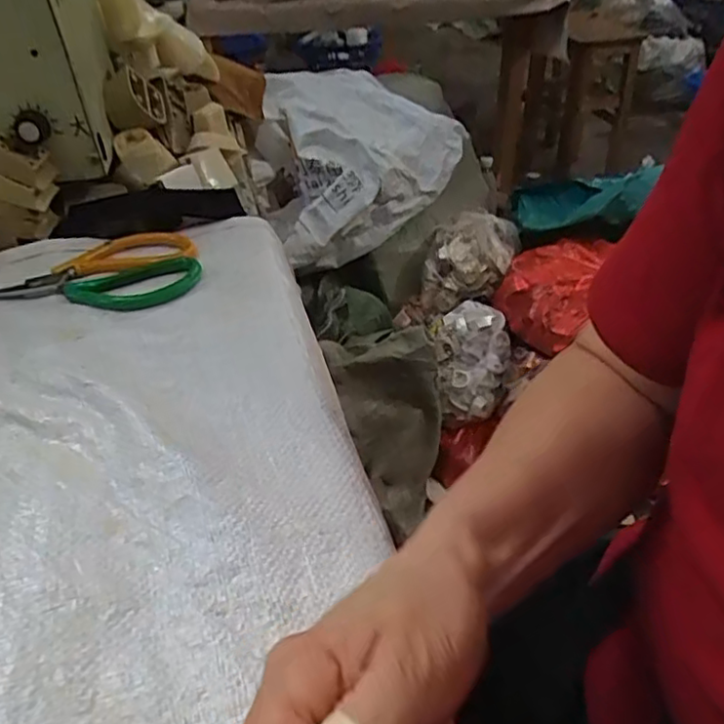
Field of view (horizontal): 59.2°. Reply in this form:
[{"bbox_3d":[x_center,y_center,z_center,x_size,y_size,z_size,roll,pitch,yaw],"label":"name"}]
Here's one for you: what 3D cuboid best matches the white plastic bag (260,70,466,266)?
[{"bbox_3d":[-0.029,-0.432,1.358,0.439,0.269,0.303,-21,42,-24],"label":"white plastic bag"}]

